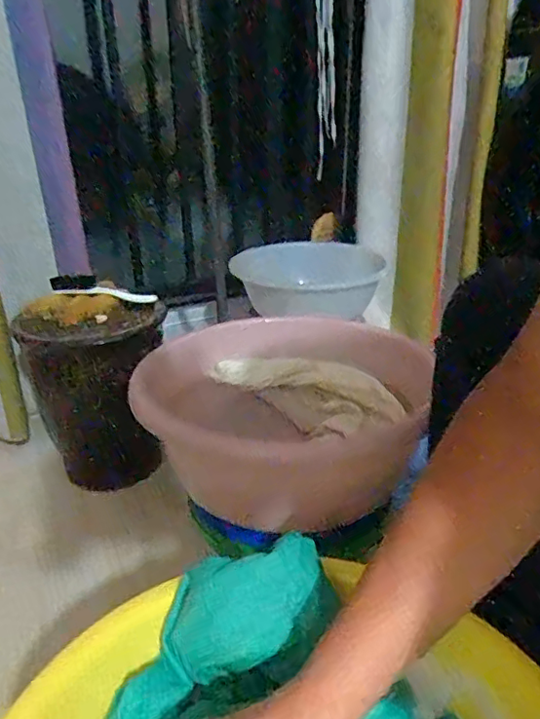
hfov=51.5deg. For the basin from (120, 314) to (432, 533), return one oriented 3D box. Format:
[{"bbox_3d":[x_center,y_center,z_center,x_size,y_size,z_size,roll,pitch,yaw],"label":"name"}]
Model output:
[{"bbox_3d":[0.026,0.054,0.693,0.310,0.111,0.311,-1,25,1],"label":"basin"}]

